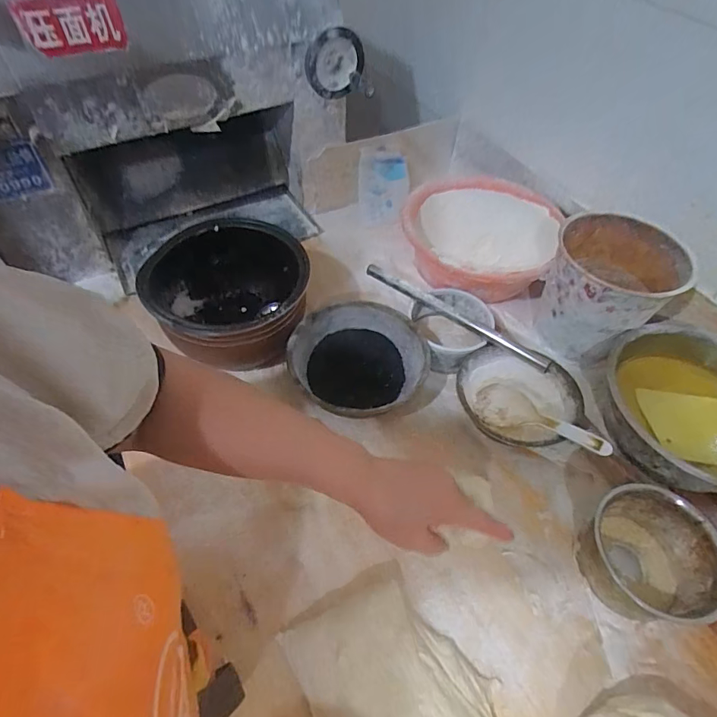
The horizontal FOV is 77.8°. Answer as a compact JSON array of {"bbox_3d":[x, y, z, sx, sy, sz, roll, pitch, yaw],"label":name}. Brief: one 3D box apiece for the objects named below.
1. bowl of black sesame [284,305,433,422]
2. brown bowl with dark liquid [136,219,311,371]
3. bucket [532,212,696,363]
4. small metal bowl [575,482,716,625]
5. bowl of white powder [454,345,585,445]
[{"bbox_3d":[0.000,0.007,0.640,0.185,0.073,0.190,1,53,-1],"label":"bowl of black sesame"},{"bbox_3d":[-0.188,-0.092,0.662,0.219,0.118,0.224,-9,54,-8],"label":"brown bowl with dark liquid"},{"bbox_3d":[0.358,-0.096,0.661,0.154,0.166,0.169,1,53,-1],"label":"bucket"},{"bbox_3d":[0.313,0.214,0.483,0.121,0.077,0.117,1,53,-1],"label":"small metal bowl"},{"bbox_3d":[0.208,0.060,0.606,0.143,0.067,0.152,1,53,-1],"label":"bowl of white powder"}]

